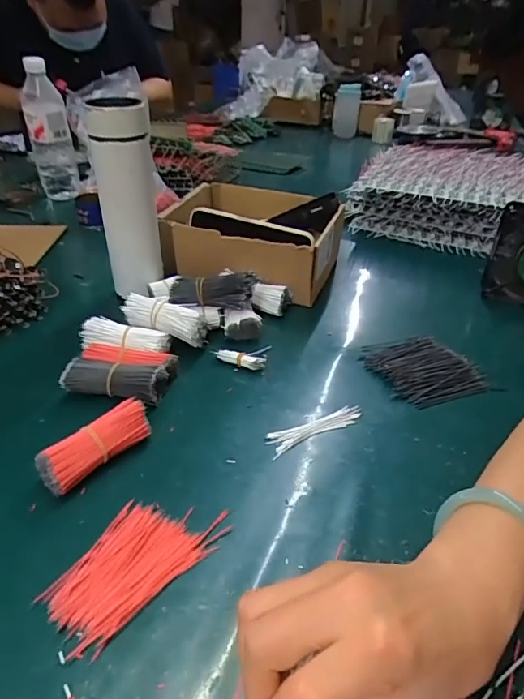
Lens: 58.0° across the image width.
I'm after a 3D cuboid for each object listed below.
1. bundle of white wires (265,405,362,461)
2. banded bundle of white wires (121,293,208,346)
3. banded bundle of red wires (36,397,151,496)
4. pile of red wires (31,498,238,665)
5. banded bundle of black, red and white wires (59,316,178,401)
[{"bbox_3d":[0.049,0.070,0.430,0.098,0.004,0.023,-17,39,-25],"label":"bundle of white wires"},{"bbox_3d":[-0.105,-0.034,0.515,0.093,0.035,0.029,20,37,4],"label":"banded bundle of white wires"},{"bbox_3d":[-0.133,0.079,0.384,0.029,0.033,0.093,29,43,33],"label":"banded bundle of red wires"},{"bbox_3d":[-0.088,0.140,0.320,0.068,0.005,0.119,28,43,32],"label":"pile of red wires"},{"bbox_3d":[-0.139,0.011,0.479,0.106,0.033,0.098,1,35,-1],"label":"banded bundle of black, red and white wires"}]

